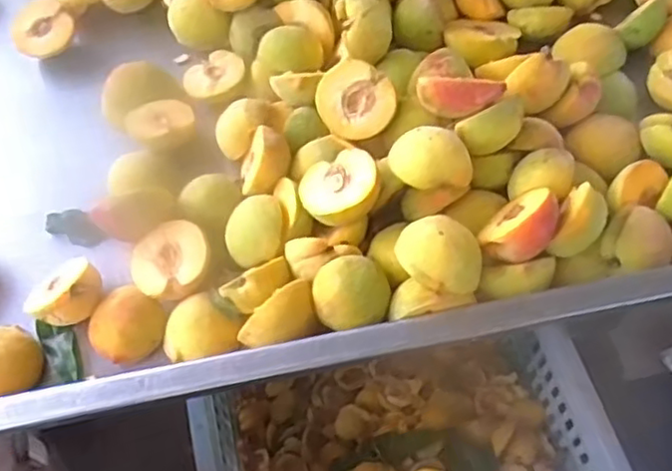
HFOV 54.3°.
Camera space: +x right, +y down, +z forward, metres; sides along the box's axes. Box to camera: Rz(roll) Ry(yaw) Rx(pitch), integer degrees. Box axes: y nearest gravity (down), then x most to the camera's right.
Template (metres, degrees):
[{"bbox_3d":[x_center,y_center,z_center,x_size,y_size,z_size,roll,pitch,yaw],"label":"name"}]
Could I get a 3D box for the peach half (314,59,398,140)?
[{"bbox_3d":[0.017,-0.107,0.522,0.060,0.030,0.055,1,100,9],"label":"peach half"}]

